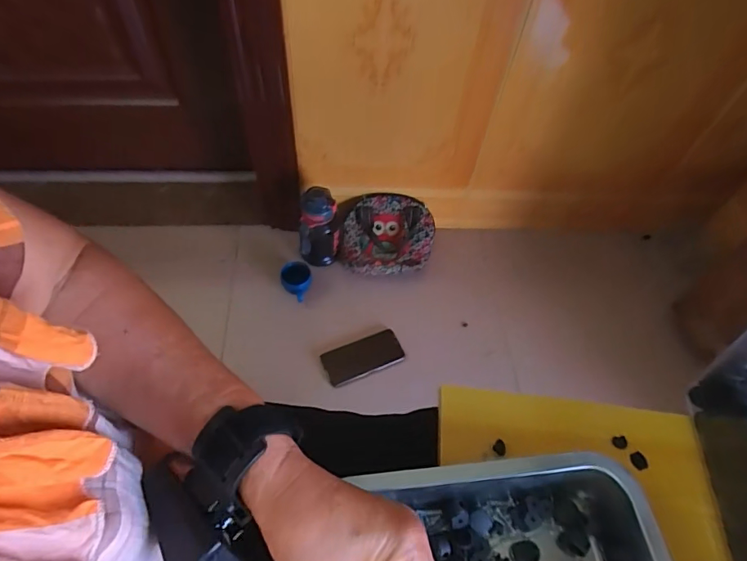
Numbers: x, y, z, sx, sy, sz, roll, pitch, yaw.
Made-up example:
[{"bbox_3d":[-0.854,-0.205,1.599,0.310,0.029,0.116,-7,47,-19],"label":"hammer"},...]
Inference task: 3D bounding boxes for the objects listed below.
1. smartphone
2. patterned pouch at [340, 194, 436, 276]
[{"bbox_3d":[-0.020,0.154,0.948,0.160,0.011,0.074,-19,60,-16],"label":"smartphone"},{"bbox_3d":[0.030,-0.100,1.052,0.210,0.062,0.178,1,78,-7],"label":"patterned pouch"}]

